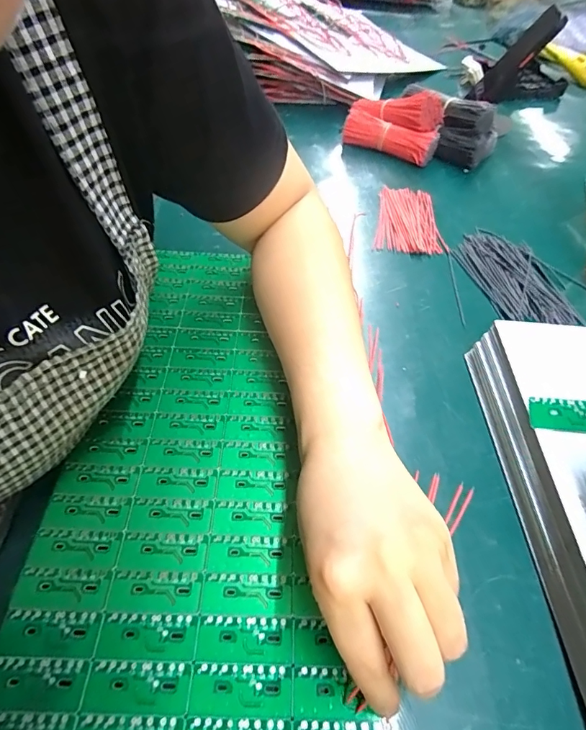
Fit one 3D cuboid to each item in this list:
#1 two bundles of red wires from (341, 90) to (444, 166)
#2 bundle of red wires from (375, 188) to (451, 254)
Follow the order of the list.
[{"bbox_3d":[0.128,-0.315,0.554,0.126,0.061,0.071,21,54,15],"label":"two bundles of red wires"},{"bbox_3d":[0.125,-0.160,0.467,0.069,0.006,0.111,4,52,3],"label":"bundle of red wires"}]

